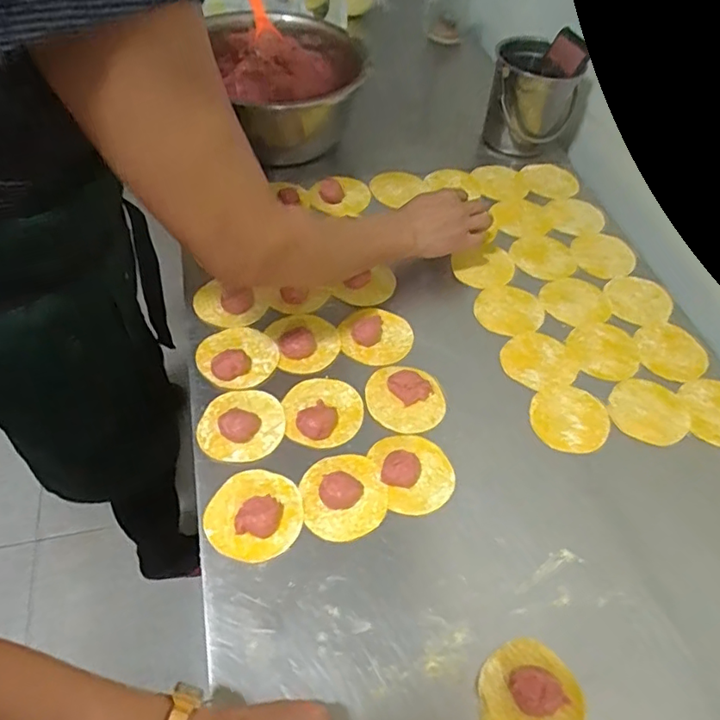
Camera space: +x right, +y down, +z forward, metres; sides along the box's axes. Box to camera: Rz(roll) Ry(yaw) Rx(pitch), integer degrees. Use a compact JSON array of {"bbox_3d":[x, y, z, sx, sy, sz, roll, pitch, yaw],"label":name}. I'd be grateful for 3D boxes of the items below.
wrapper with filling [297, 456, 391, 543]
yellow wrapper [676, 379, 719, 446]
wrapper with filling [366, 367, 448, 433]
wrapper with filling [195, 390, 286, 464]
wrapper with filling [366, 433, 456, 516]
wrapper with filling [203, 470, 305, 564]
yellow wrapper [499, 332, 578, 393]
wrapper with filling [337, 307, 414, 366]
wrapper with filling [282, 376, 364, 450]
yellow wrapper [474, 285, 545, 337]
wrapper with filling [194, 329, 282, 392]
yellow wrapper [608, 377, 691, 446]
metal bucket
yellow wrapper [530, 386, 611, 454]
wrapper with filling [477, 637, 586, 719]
[{"bbox_3d":[-0.015,0.123,0.521,0.078,0.019,0.081,2,53,-3],"label":"wrapper with filling"},{"bbox_3d":[0.392,0.055,0.613,0.076,0.004,0.078,0,53,-5],"label":"yellow wrapper"},{"bbox_3d":[0.049,0.037,0.593,0.083,0.020,0.076,2,53,-3],"label":"wrapper with filling"},{"bbox_3d":[-0.118,0.059,0.555,0.083,0.021,0.080,2,53,-3],"label":"wrapper with filling"},{"bbox_3d":[0.054,0.104,0.542,0.071,0.019,0.082,-14,55,-15],"label":"wrapper with filling"},{"bbox_3d":[-0.094,0.137,0.501,0.081,0.020,0.082,2,53,-3],"label":"wrapper with filling"},{"bbox_3d":[0.206,0.002,0.643,0.079,0.005,0.079,2,53,-3],"label":"yellow wrapper"},{"bbox_3d":[0.019,-0.030,0.642,0.076,0.020,0.080,2,53,-3],"label":"wrapper with filling"},{"bbox_3d":[-0.038,0.049,0.576,0.079,0.013,0.078,-7,54,-10],"label":"wrapper with filling"},{"bbox_3d":[0.184,-0.061,0.689,0.085,0.004,0.074,-13,59,-14],"label":"yellow wrapper"},{"bbox_3d":[-0.133,-0.007,0.605,0.084,0.017,0.077,2,53,-3],"label":"wrapper with filling"},{"bbox_3d":[0.315,0.054,0.610,0.082,0.005,0.082,11,53,3],"label":"yellow wrapper"},{"bbox_3d":[0.267,-0.403,0.873,0.129,0.128,0.118,12,53,4],"label":"metal bucket"},{"bbox_3d":[0.225,0.063,0.598,0.083,0.004,0.078,2,53,-3],"label":"yellow wrapper"},{"bbox_3d":[0.133,0.261,0.425,0.082,0.022,0.082,-31,61,-25],"label":"wrapper with filling"}]

